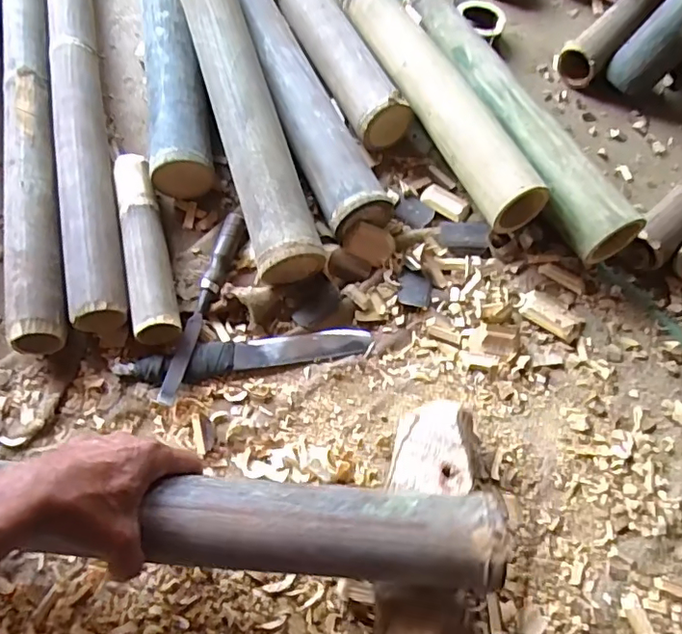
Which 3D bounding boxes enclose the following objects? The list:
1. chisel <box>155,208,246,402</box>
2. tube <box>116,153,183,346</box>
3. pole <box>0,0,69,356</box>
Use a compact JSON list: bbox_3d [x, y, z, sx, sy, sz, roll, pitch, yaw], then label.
[{"bbox_3d":[-0.155,-0.016,0.623,0.025,0.020,0.239,13,67,5],"label":"chisel"},{"bbox_3d":[-0.228,-0.086,0.636,0.049,0.041,0.249,-14,67,-7],"label":"tube"},{"bbox_3d":[-0.399,-0.254,0.707,0.060,0.058,0.647,-13,66,-7],"label":"pole"}]

